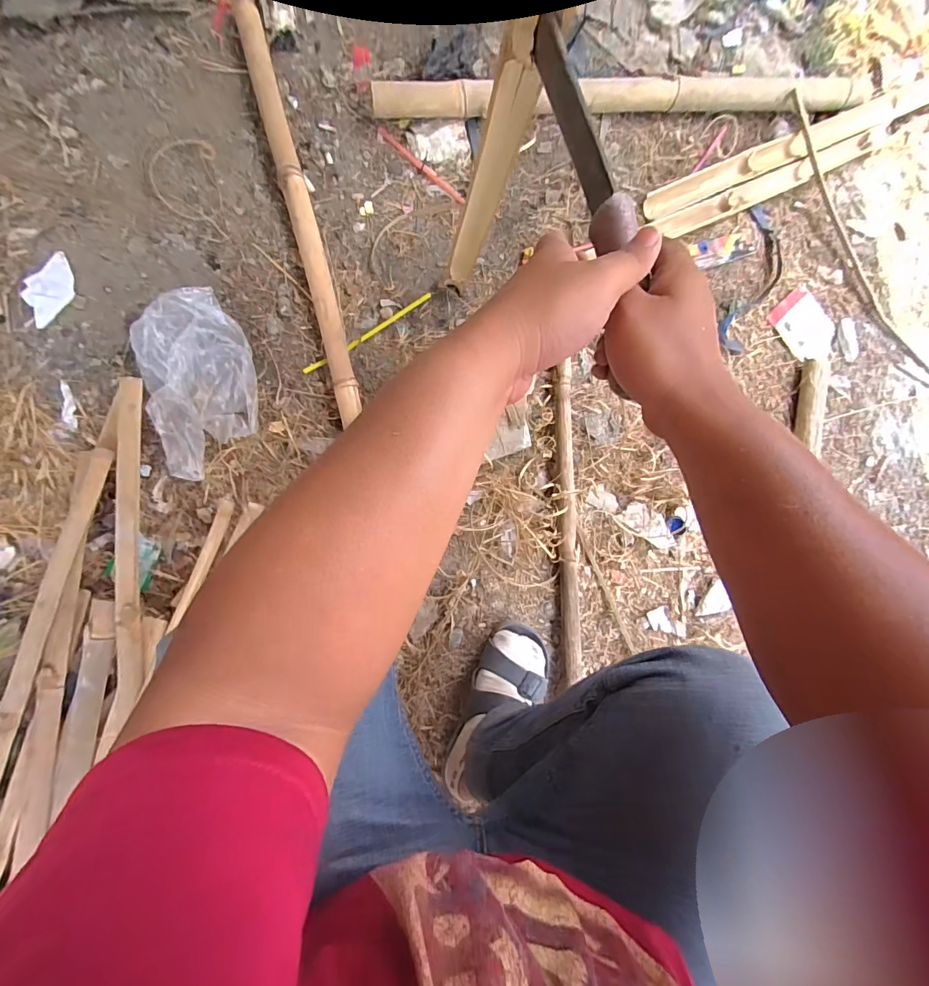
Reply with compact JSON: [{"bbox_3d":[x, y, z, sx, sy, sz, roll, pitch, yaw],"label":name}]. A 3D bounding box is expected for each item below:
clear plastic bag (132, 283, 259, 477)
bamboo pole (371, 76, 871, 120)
[{"bbox_3d":[-0.389,-0.162,0.655,0.150,0.063,0.259,-14,89,-9],"label":"clear plastic bag"},{"bbox_3d":[0.309,-0.695,0.787,0.938,0.050,0.051,-7,88,-9],"label":"bamboo pole"}]

